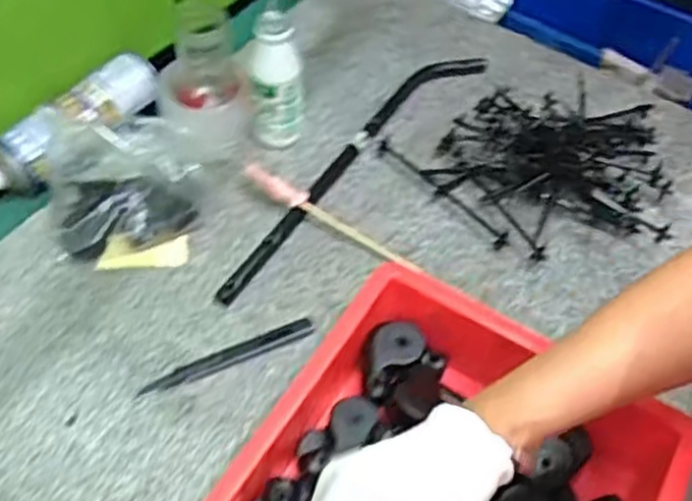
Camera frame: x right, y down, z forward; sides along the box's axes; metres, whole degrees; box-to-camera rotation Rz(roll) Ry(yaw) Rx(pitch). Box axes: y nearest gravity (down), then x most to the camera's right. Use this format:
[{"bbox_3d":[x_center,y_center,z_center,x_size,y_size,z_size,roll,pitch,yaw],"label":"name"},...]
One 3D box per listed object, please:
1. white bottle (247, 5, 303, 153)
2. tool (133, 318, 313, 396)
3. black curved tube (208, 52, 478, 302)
[{"bbox_3d":[-0.068,-0.166,0.721,0.052,0.138,0.044,0,54,-3],"label":"white bottle"},{"bbox_3d":[-0.100,0.091,0.620,0.153,0.013,0.017,-19,58,-16],"label":"tool"},{"bbox_3d":[0.010,-0.097,0.756,0.051,0.017,0.424,34,60,20],"label":"black curved tube"}]

